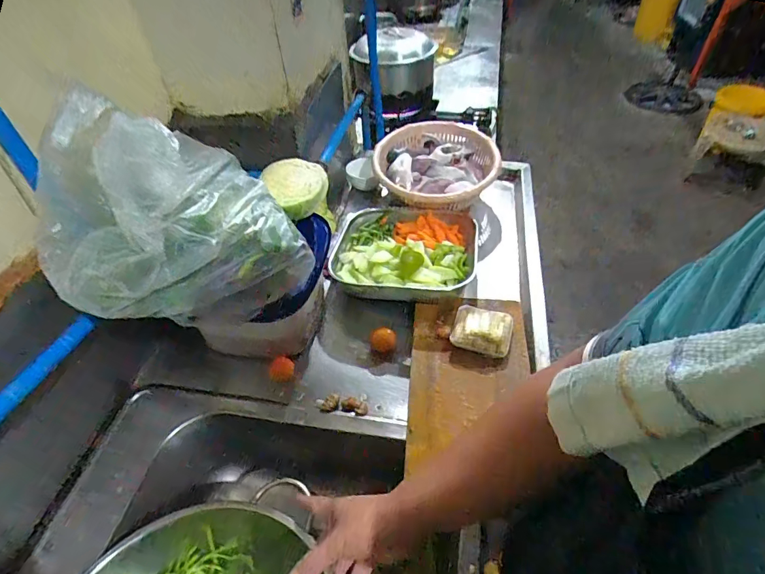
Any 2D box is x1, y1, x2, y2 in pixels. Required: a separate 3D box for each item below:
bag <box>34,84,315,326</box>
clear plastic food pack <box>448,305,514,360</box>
[{"bbox_3d":[-0.225,-0.076,0.444,0.180,0.224,0.224,27,54,26],"label":"bag"},{"bbox_3d":[0.161,0.067,0.685,0.091,0.029,0.087,11,48,13],"label":"clear plastic food pack"}]

